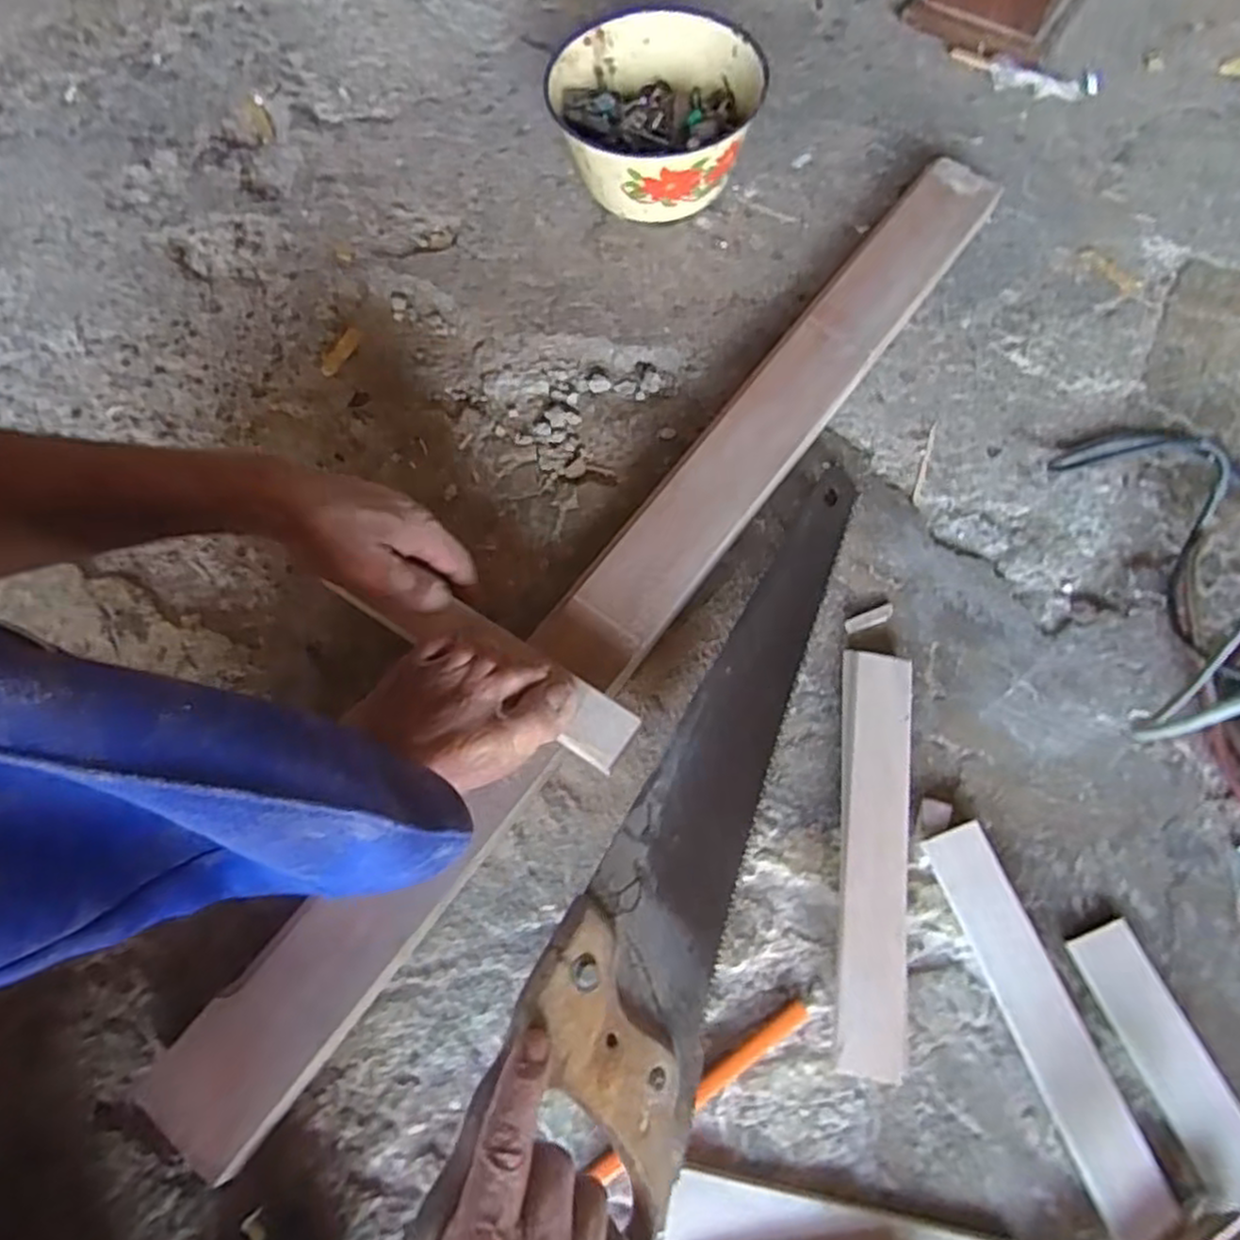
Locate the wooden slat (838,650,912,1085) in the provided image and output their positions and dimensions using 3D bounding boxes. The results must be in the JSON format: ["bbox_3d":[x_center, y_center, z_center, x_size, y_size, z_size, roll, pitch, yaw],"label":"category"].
[{"bbox_3d":[0.157,0.138,0.458,0.039,0.009,0.246,6,66,6],"label":"wooden slat"}]

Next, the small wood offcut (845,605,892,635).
[{"bbox_3d":[0.177,0.000,0.533,0.037,0.007,0.011,-21,70,-5],"label":"small wood offcut"}]

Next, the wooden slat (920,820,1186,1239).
[{"bbox_3d":[0.242,0.228,0.430,0.038,0.017,0.216,-20,69,-5],"label":"wooden slat"}]

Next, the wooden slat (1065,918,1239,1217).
[{"bbox_3d":[0.329,0.292,0.404,0.039,0.014,0.245,-21,70,-5],"label":"wooden slat"}]

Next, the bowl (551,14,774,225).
[{"bbox_3d":[0.035,-0.438,0.670,0.174,0.092,0.169,-1,69,2],"label":"bowl"}]

